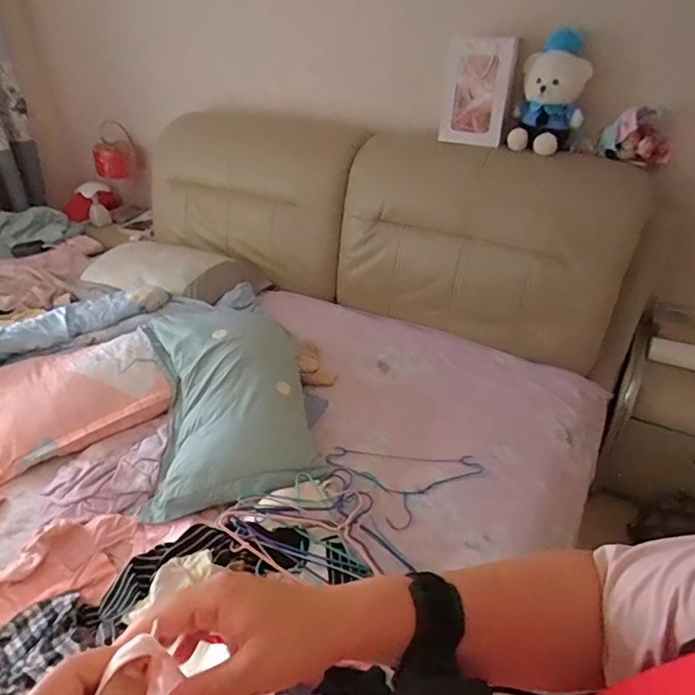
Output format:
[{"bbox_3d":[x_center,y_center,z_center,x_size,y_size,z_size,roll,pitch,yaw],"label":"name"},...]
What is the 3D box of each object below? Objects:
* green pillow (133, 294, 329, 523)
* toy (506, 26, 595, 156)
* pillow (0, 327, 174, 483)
[{"bbox_3d":[-0.326,0.070,1.424,0.401,0.169,0.775,-9,36,-11],"label":"green pillow"},{"bbox_3d":[0.579,-0.713,1.468,0.183,0.321,0.208,14,37,17],"label":"toy"},{"bbox_3d":[-0.746,0.130,1.356,0.501,0.131,0.311,-23,41,-28],"label":"pillow"}]

